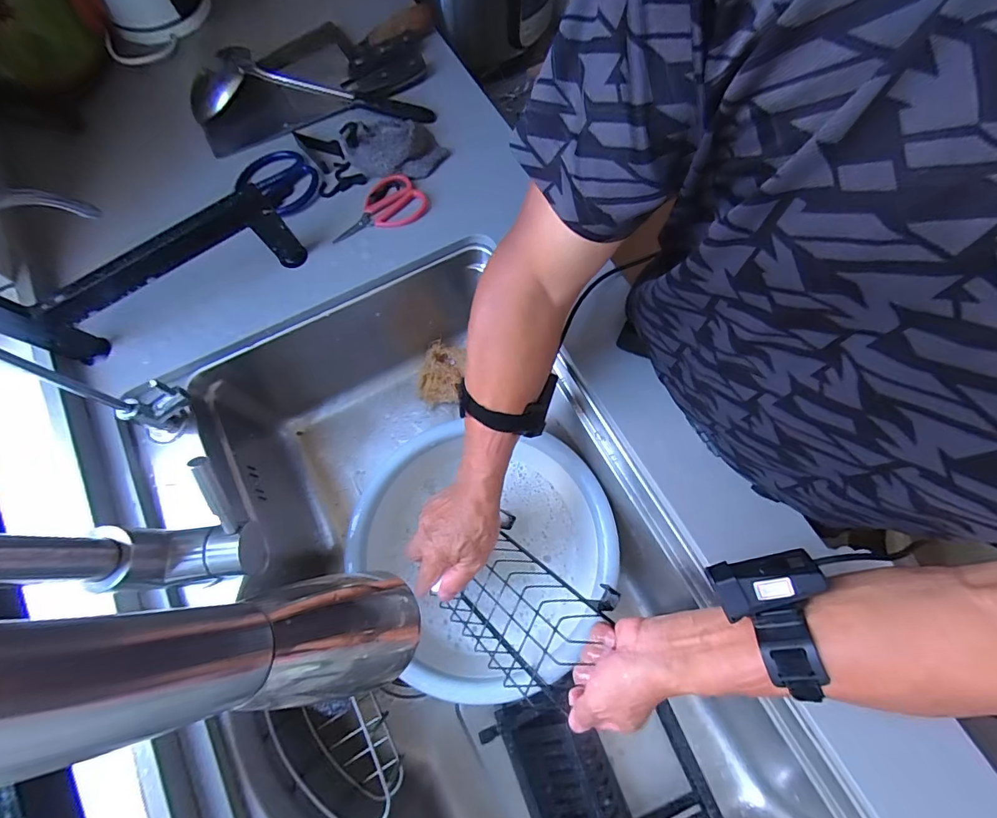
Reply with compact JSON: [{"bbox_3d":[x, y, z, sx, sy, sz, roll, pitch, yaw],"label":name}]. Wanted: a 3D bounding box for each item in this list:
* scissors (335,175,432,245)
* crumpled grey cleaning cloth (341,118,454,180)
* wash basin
[{"bbox_3d":[-0.151,-0.256,0.552,0.122,0.008,0.074,-20,73,-5],"label":"scissors"},{"bbox_3d":[-0.135,-0.345,0.570,0.127,0.025,0.095,-11,73,-2],"label":"crumpled grey cleaning cloth"},{"bbox_3d":[-0.014,0.166,0.565,0.281,0.106,0.296,0,73,1],"label":"wash basin"}]

